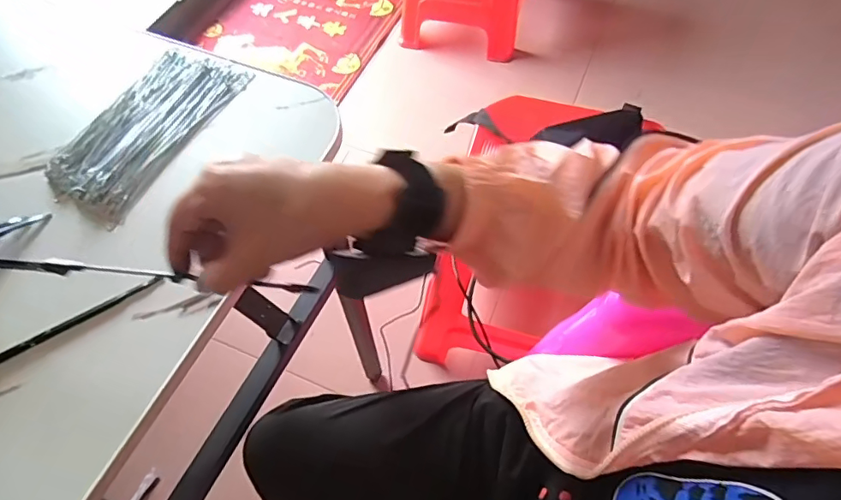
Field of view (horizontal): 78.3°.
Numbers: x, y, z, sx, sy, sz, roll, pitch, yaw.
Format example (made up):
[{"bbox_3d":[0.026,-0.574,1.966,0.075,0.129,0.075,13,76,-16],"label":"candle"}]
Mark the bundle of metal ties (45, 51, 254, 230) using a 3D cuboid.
[{"bbox_3d":[-0.237,-0.112,0.449,0.089,0.011,0.182,24,63,14],"label":"bundle of metal ties"}]

